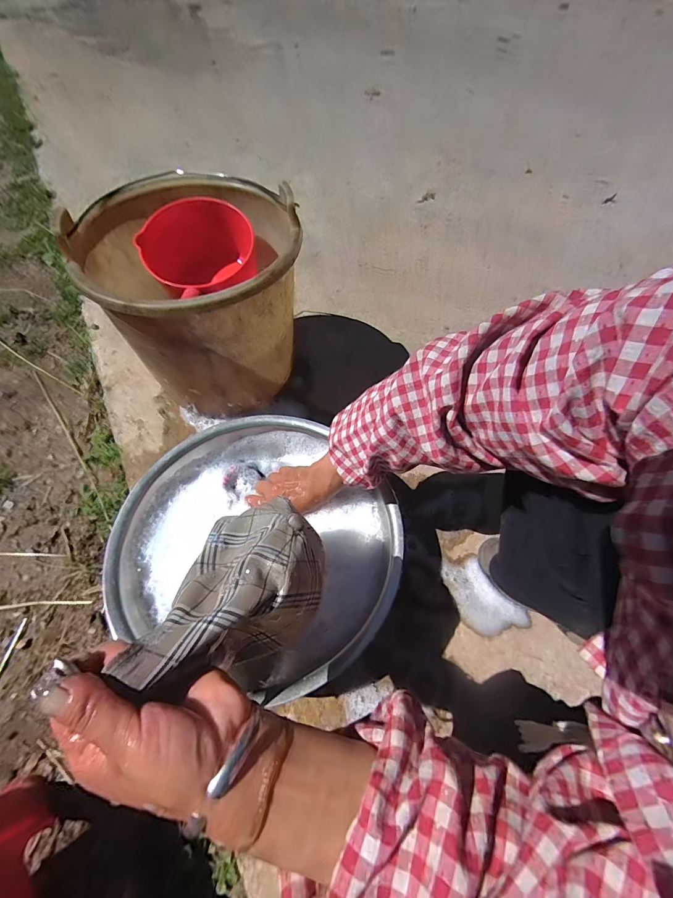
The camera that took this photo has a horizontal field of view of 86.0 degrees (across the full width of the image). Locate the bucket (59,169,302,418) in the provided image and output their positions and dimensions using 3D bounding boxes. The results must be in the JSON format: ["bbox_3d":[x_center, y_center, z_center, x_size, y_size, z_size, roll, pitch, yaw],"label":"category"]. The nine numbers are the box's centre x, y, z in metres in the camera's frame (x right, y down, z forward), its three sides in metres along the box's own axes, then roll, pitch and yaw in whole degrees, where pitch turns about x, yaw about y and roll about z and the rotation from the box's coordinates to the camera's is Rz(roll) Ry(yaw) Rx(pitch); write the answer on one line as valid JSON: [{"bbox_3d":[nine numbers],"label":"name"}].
[{"bbox_3d":[-0.217,-0.253,0.616,0.303,0.251,0.331,0,58,-1],"label":"bucket"}]

